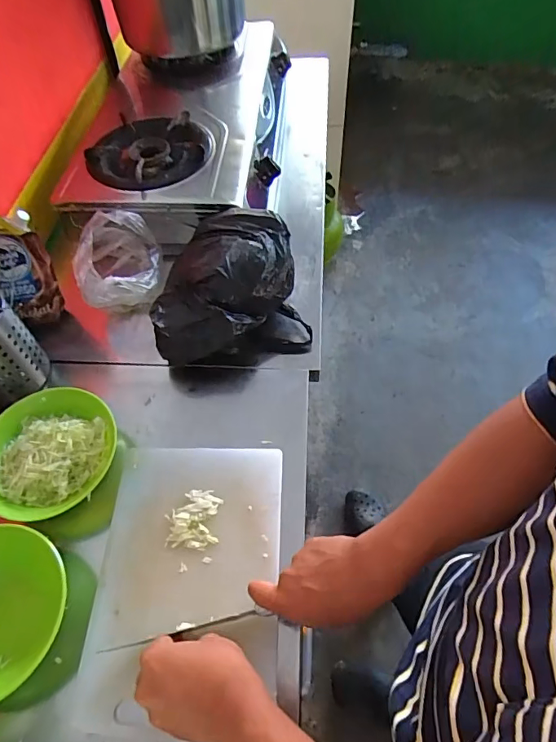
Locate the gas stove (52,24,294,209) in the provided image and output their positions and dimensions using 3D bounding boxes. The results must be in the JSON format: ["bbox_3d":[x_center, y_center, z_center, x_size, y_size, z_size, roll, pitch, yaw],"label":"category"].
[{"bbox_3d":[-0.183,-0.493,0.907,0.363,0.091,0.564,2,56,4],"label":"gas stove"}]

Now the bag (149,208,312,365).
[{"bbox_3d":[-0.082,-0.124,0.703,0.216,0.119,0.204,-15,56,-7],"label":"bag"}]

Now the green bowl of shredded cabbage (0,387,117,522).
[{"bbox_3d":[-0.290,0.100,0.585,0.163,0.060,0.133,-33,61,-18],"label":"green bowl of shredded cabbage"}]

